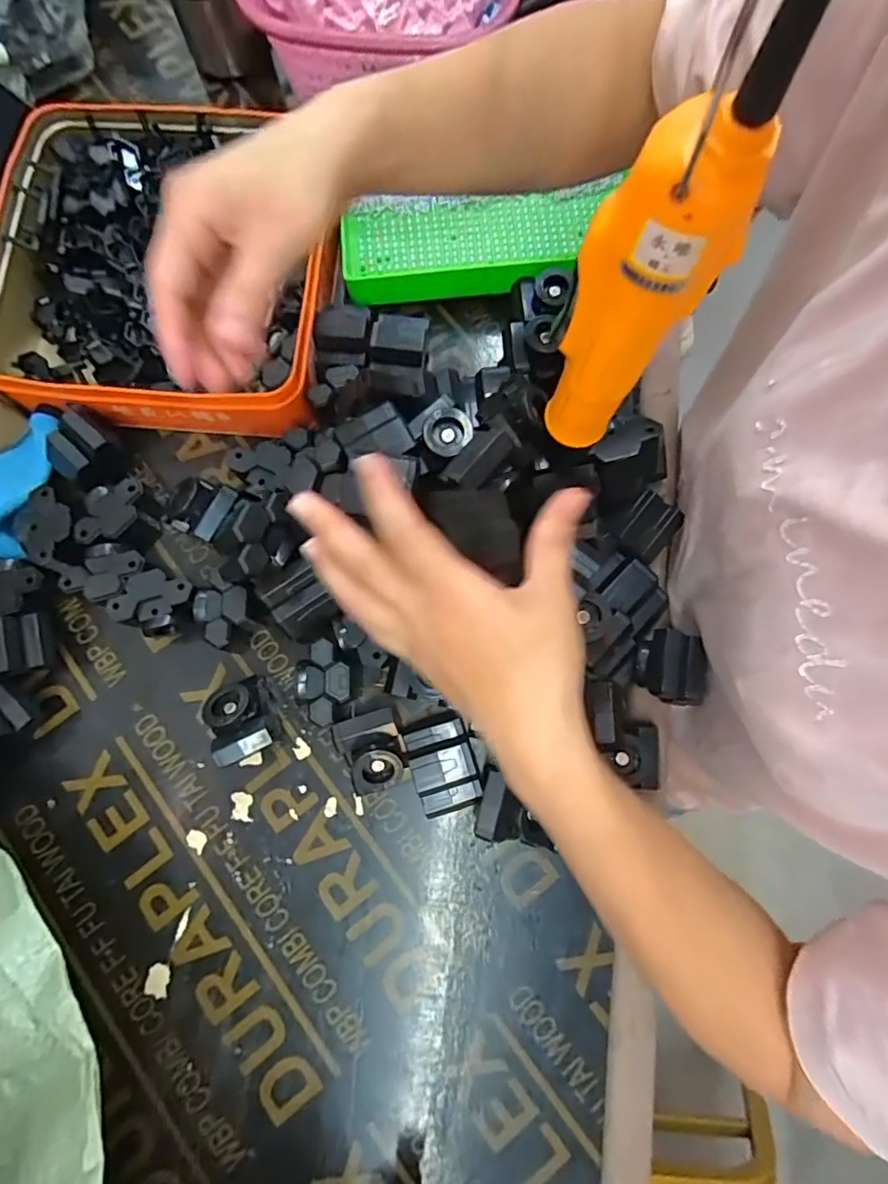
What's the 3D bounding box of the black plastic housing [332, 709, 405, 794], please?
[{"bbox_3d":[-0.047,0.105,0.367,0.041,0.047,0.051,-15,79,-2],"label":"black plastic housing"}]

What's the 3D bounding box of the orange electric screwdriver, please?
[{"bbox_3d":[0.069,-0.104,0.216,0.035,0.152,0.033,-19,80,-5],"label":"orange electric screwdriver"}]

